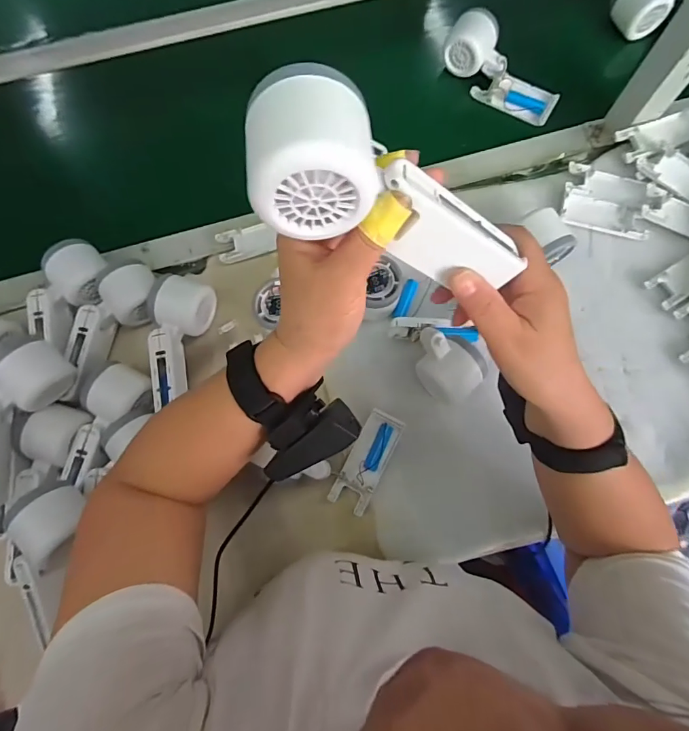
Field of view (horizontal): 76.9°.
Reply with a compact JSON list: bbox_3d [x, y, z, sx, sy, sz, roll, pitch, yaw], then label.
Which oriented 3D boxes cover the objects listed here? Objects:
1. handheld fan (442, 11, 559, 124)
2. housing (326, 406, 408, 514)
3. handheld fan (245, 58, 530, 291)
[{"bbox_3d":[0.204,-0.386,0.569,0.060,0.051,0.168,-41,78,-9],"label":"handheld fan"},{"bbox_3d":[0.025,0.101,0.461,0.041,0.017,0.105,26,77,7],"label":"housing"},{"bbox_3d":[0.028,-0.087,0.223,0.170,0.062,0.052,12,72,-36],"label":"handheld fan"}]

